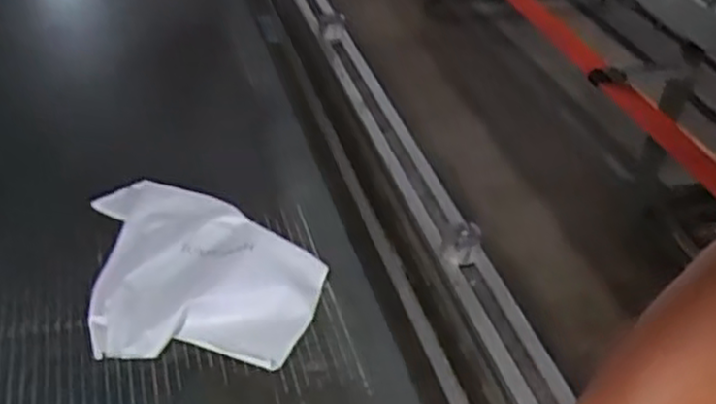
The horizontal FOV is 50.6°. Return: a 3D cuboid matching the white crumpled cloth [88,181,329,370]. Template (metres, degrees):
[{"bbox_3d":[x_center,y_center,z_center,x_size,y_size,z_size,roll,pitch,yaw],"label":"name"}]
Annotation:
[{"bbox_3d":[-0.155,0.067,0.759,0.238,0.055,0.217,4,38,-1],"label":"white crumpled cloth"}]

